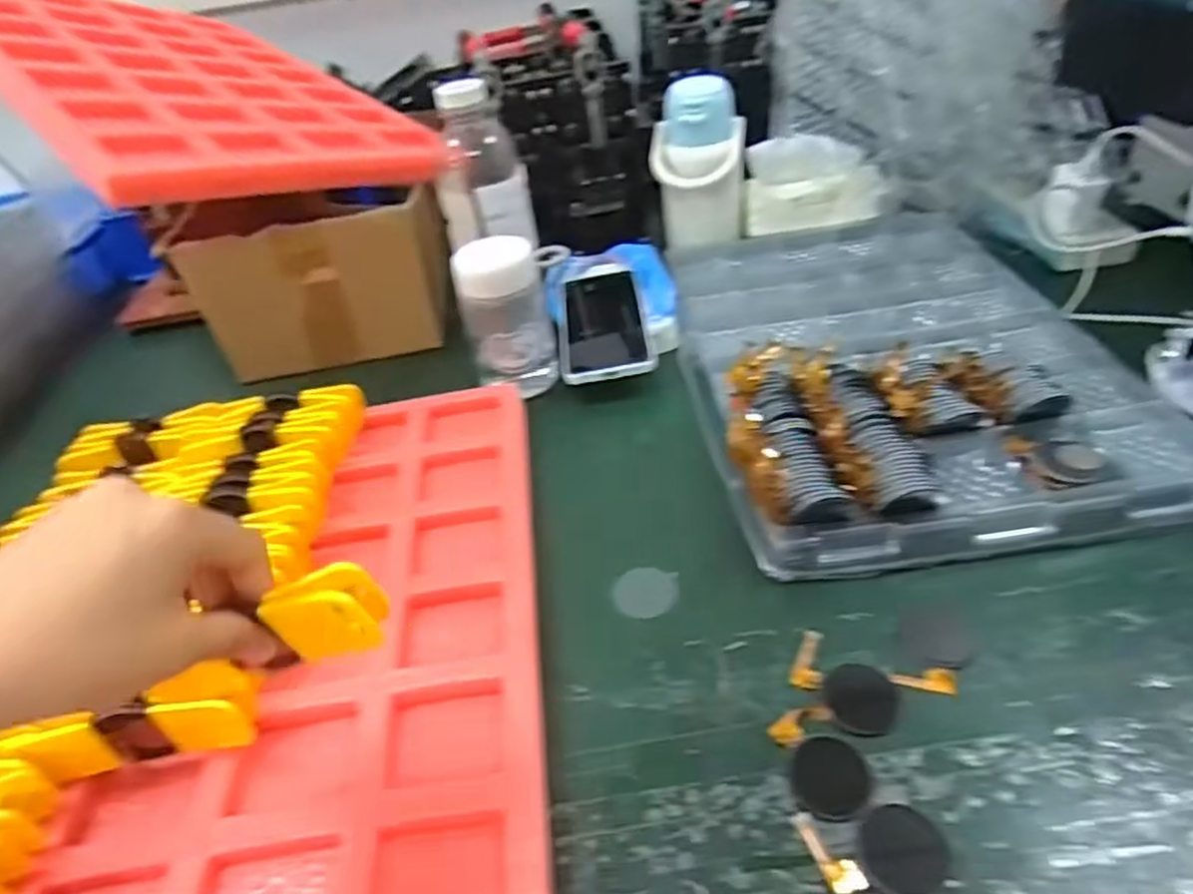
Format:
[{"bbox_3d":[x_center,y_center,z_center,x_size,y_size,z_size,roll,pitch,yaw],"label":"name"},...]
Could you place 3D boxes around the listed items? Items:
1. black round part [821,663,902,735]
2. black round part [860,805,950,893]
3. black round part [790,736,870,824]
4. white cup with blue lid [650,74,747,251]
[{"bbox_3d":[0.143,0.134,0.388,0.037,0.004,0.041,-5,39,5],"label":"black round part"},{"bbox_3d":[0.140,0.183,0.328,0.035,0.004,0.039,6,41,17],"label":"black round part"},{"bbox_3d":[0.116,0.164,0.360,0.036,0.004,0.041,9,42,20],"label":"black round part"},{"bbox_3d":[0.107,-0.288,0.753,0.094,0.157,0.074,-3,39,7],"label":"white cup with blue lid"}]

